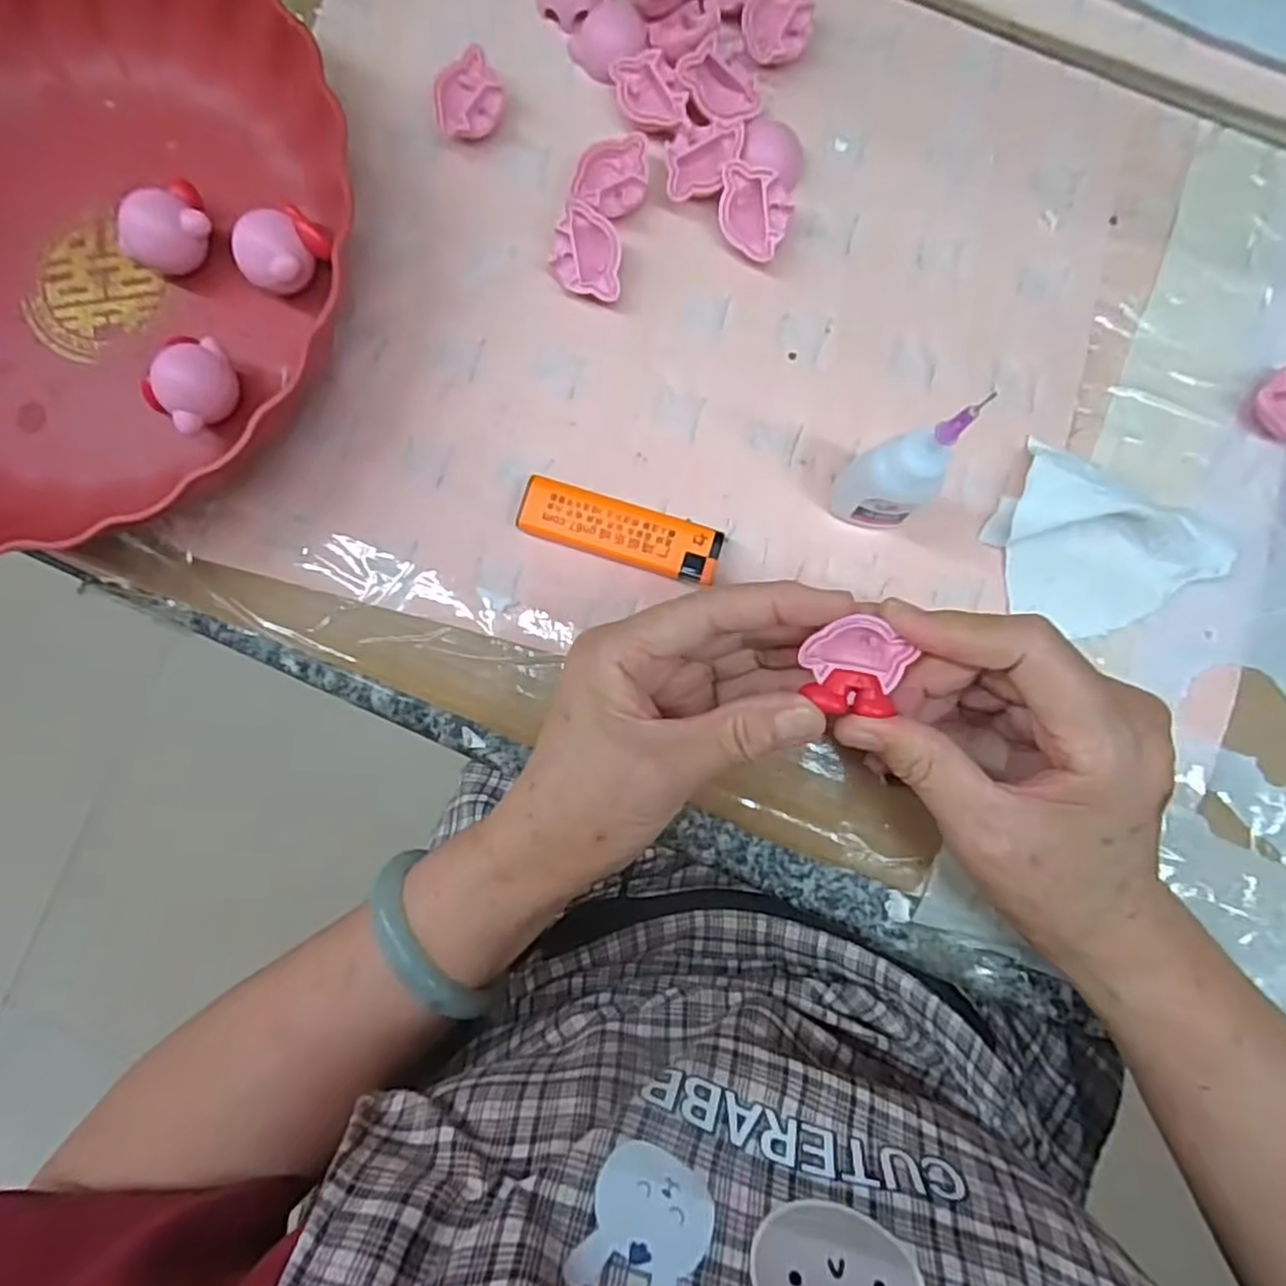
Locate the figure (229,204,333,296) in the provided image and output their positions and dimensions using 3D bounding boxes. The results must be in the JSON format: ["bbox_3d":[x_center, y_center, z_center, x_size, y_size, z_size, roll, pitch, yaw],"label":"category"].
[{"bbox_3d":[-0.142,-0.154,0.288,0.025,0.024,0.033,43,92,3],"label":"figure"}]

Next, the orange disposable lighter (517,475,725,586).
[{"bbox_3d":[-0.009,-0.044,0.287,0.079,0.010,0.023,17,91,4],"label":"orange disposable lighter"}]

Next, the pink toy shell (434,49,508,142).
[{"bbox_3d":[-0.072,-0.224,0.302,0.030,0.015,0.030,0,90,4],"label":"pink toy shell"}]

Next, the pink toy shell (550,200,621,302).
[{"bbox_3d":[-0.022,-0.157,0.294,0.028,0.015,0.031,13,90,4],"label":"pink toy shell"}]

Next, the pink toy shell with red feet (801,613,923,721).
[{"bbox_3d":[0.069,0.008,0.235,0.032,0.009,0.030,13,90,4],"label":"pink toy shell with red feet"}]

